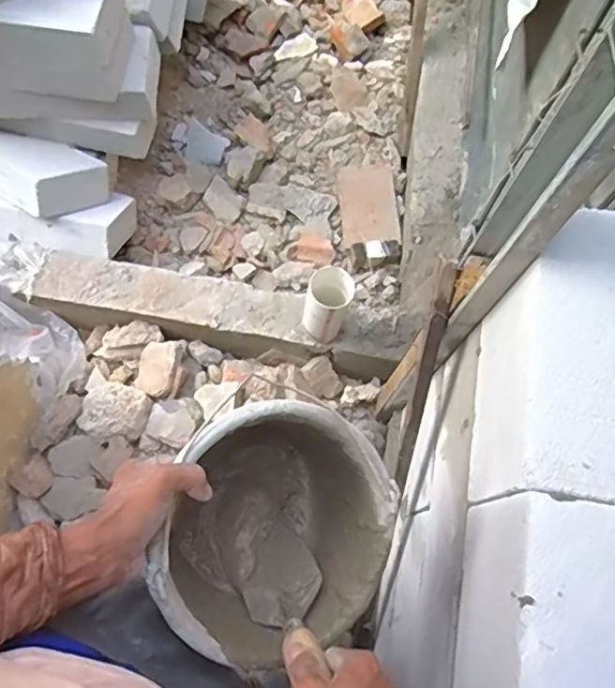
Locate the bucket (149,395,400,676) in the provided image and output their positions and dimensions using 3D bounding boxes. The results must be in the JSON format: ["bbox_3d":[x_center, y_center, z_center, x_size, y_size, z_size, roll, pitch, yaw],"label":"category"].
[{"bbox_3d":[-0.030,0.187,0.602,0.212,0.194,0.229,1,71,-2],"label":"bucket"}]

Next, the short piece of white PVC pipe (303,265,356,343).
[{"bbox_3d":[0.045,-0.077,1.372,0.099,0.226,0.098,12,71,2],"label":"short piece of white PVC pipe"}]

